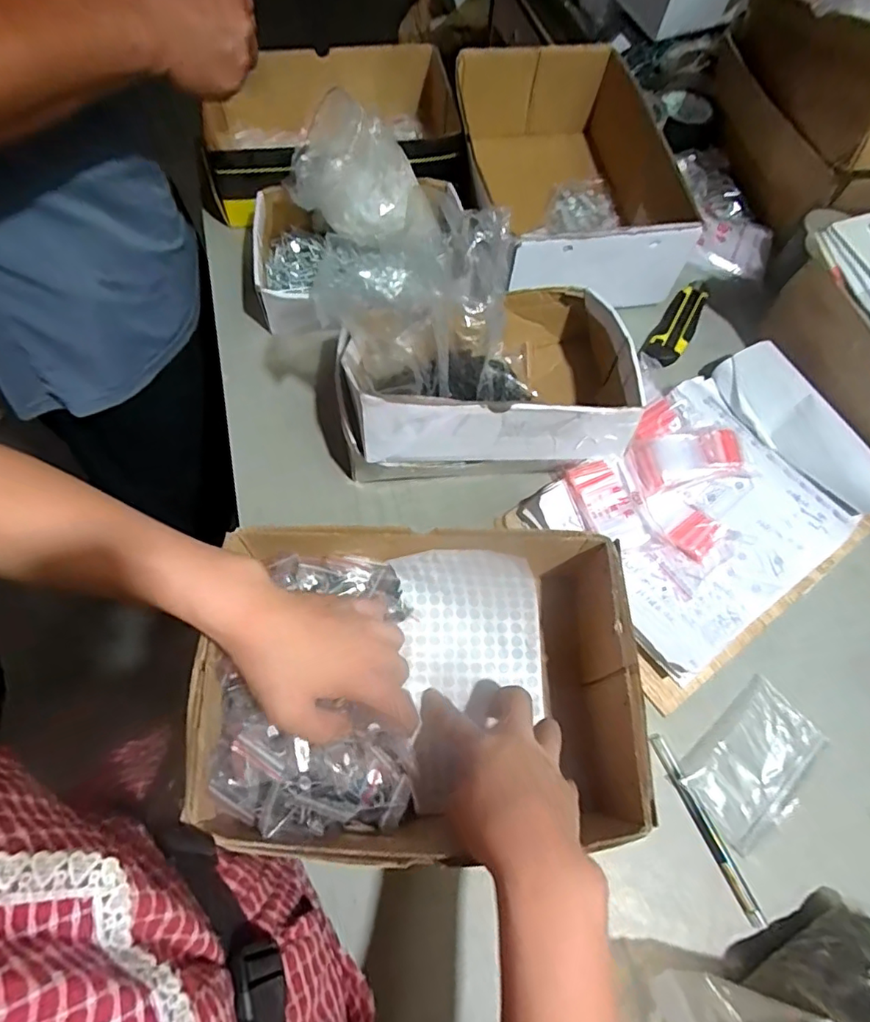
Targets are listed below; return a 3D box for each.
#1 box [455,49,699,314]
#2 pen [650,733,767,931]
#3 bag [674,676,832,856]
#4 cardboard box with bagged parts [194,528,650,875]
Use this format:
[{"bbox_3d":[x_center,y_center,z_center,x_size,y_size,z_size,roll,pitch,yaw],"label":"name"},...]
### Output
[{"bbox_3d":[0.171,-0.405,0.679,0.244,0.121,0.332,-6,64,-6],"label":"box"},{"bbox_3d":[0.212,0.245,0.428,0.013,0.008,0.142,-21,67,-12],"label":"pen"},{"bbox_3d":[0.264,0.208,0.454,0.125,0.012,0.078,-36,79,-20],"label":"bag"},{"bbox_3d":[-0.010,0.133,0.418,0.299,0.095,0.214,0,64,-3],"label":"cardboard box with bagged parts"}]

